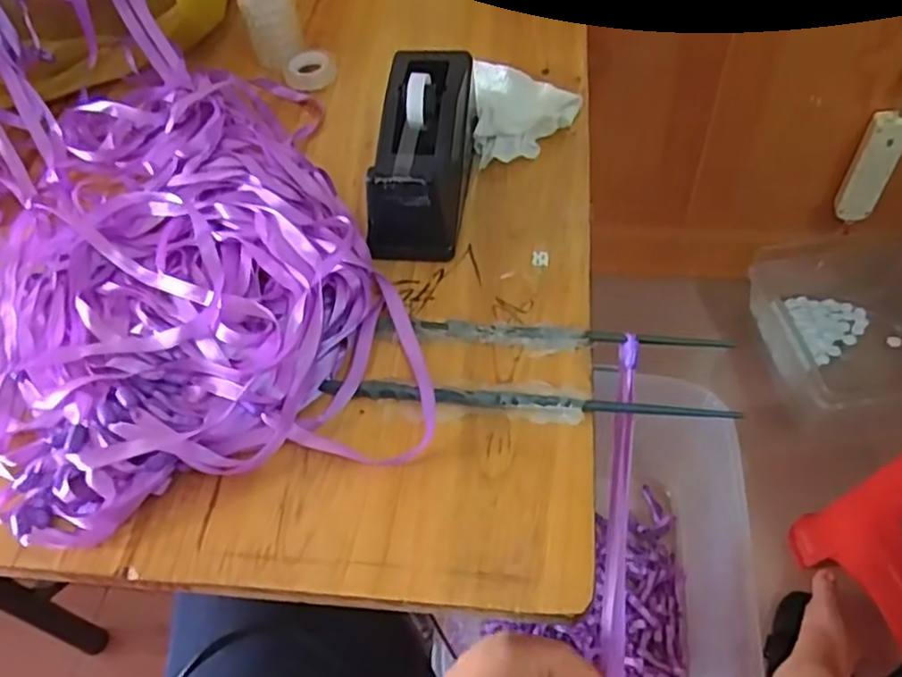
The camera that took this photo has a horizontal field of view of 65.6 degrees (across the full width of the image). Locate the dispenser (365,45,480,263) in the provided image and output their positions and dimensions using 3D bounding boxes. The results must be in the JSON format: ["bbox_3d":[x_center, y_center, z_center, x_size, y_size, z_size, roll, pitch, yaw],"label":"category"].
[{"bbox_3d":[-0.019,-0.131,0.482,0.060,0.077,0.157,7,54,10],"label":"dispenser"}]

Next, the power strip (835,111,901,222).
[{"bbox_3d":[0.662,-0.267,1.102,0.061,0.194,0.032,13,56,15],"label":"power strip"}]

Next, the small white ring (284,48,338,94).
[{"bbox_3d":[-0.122,-0.233,0.609,0.046,0.015,0.048,-3,53,4],"label":"small white ring"}]

